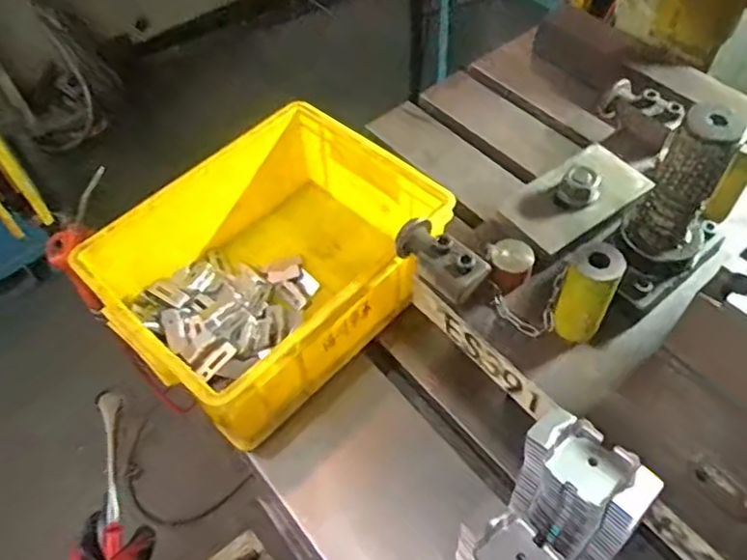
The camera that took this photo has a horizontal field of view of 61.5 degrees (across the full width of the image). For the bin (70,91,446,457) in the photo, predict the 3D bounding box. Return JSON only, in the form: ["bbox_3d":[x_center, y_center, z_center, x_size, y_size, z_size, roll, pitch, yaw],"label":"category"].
[{"bbox_3d":[-0.111,-0.017,0.712,0.255,0.135,0.331,37,64,25],"label":"bin"}]

